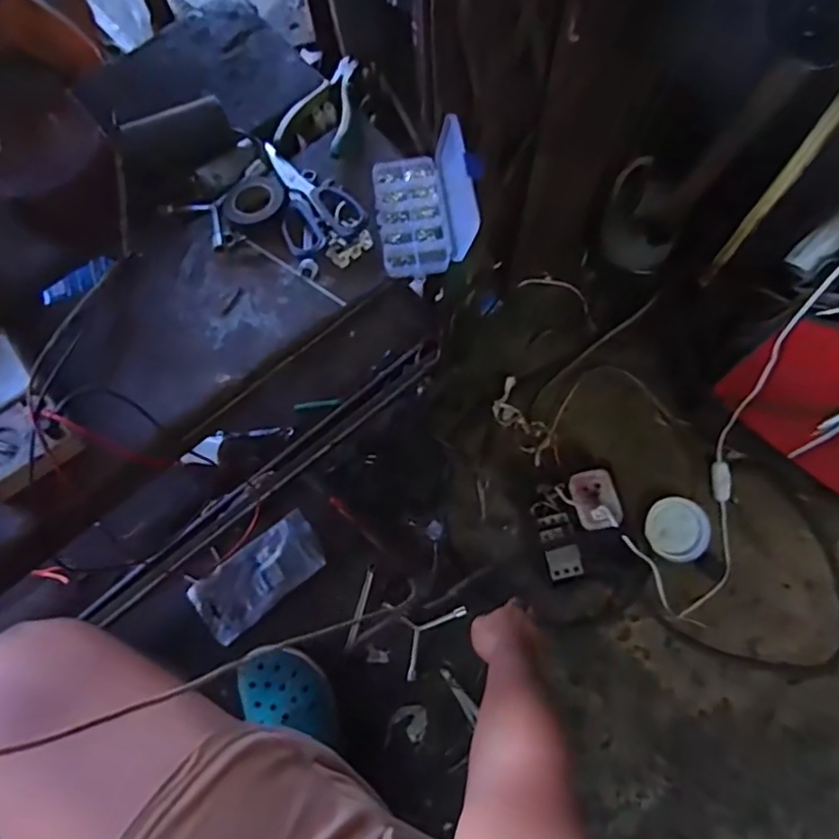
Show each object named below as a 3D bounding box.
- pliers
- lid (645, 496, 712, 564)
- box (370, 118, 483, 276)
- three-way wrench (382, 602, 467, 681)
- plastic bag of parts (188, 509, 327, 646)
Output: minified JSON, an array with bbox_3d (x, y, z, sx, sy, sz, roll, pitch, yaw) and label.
[{"bbox_3d":[-0.109,-0.350,0.666,0.079,0.017,0.146,12,72,5],"label":"pliers"},{"bbox_3d":[0.376,0.160,0.875,0.086,0.011,0.087,-2,84,17],"label":"lid"},{"bbox_3d":[0.004,-0.217,0.591,0.093,0.070,0.138,-7,72,-1],"label":"box"},{"bbox_3d":[0.005,0.313,0.844,0.117,0.012,0.100,2,70,1],"label":"three-way wrench"},{"bbox_3d":[-0.236,0.229,0.875,0.194,0.010,0.095,-36,75,-10],"label":"plastic bag of parts"}]

